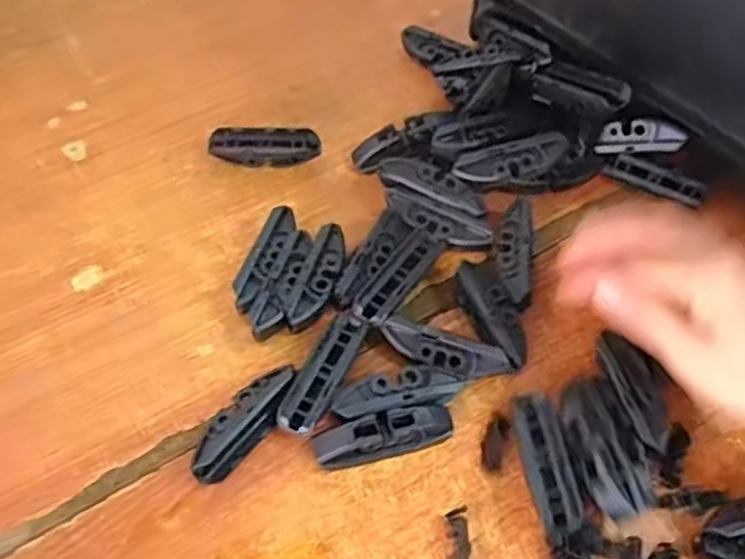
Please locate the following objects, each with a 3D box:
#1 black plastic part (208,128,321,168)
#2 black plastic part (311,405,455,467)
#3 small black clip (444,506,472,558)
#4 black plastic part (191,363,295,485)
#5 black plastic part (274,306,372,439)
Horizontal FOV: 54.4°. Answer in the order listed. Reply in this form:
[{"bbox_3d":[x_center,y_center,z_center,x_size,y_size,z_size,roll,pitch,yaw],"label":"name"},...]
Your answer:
[{"bbox_3d":[-0.071,-0.087,0.483,0.071,0.019,0.022,0,56,-3],"label":"black plastic part"},{"bbox_3d":[0.007,0.081,0.372,0.072,0.018,0.020,-10,57,-10],"label":"black plastic part"},{"bbox_3d":[0.042,0.129,0.351,0.011,0.006,0.035,0,56,-3],"label":"small black clip"},{"bbox_3d":[-0.066,0.073,0.374,0.022,0.019,0.069,36,62,19],"label":"black plastic part"},{"bbox_3d":[-0.026,0.050,0.390,0.022,0.012,0.074,24,58,12],"label":"black plastic part"}]

